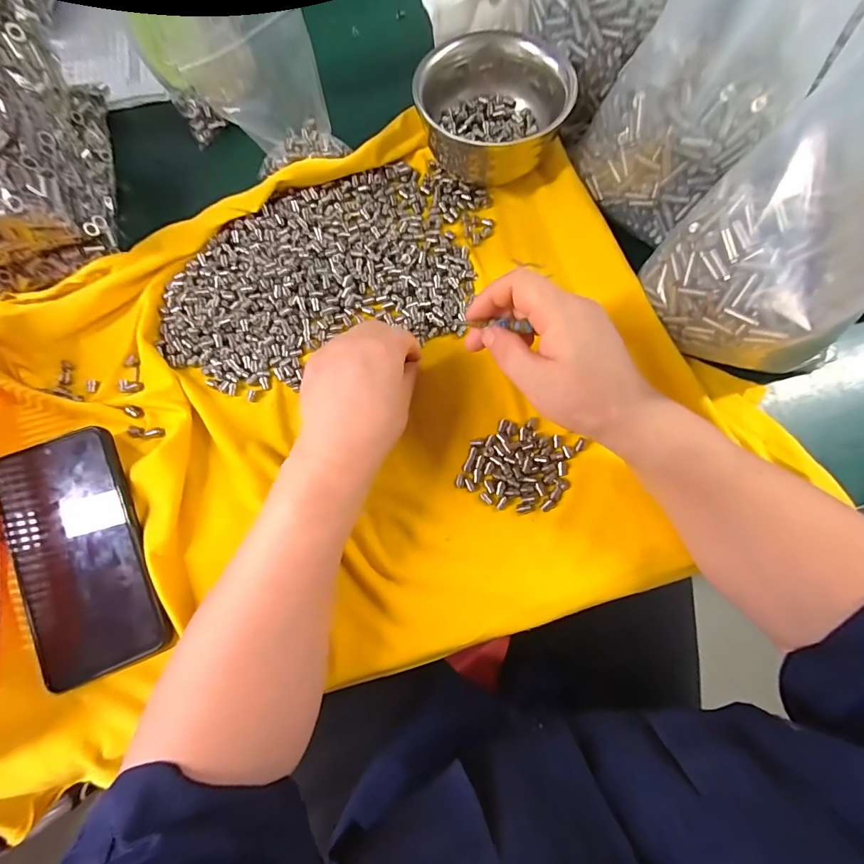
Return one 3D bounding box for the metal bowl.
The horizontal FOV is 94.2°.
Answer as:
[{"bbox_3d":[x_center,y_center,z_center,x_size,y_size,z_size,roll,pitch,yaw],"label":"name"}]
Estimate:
[{"bbox_3d":[0.053,-0.269,0.339,0.106,0.073,0.114,0,76,0],"label":"metal bowl"}]

